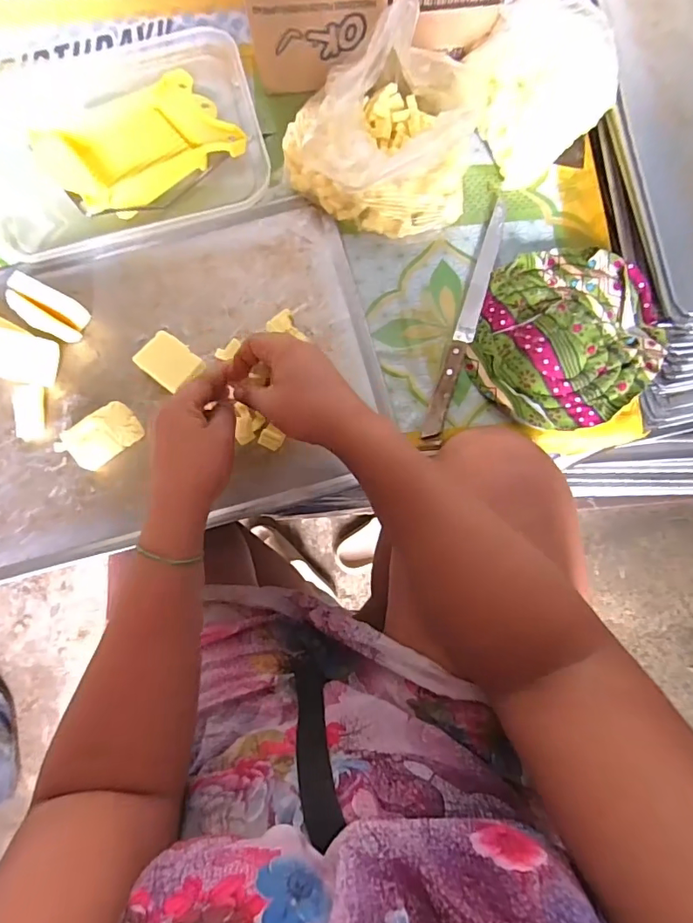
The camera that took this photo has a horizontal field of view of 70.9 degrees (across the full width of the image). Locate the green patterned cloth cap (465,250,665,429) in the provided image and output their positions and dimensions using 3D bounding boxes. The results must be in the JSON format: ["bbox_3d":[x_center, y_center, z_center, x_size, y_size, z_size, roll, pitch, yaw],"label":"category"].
[{"bbox_3d":[0.218,-0.120,0.477,0.172,0.025,0.178,0,79,2],"label":"green patterned cloth cap"}]

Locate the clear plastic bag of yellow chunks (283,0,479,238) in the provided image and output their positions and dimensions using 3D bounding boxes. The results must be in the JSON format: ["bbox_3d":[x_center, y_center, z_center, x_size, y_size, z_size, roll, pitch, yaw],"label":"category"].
[{"bbox_3d":[0.033,-0.325,0.461,0.192,0.147,0.166,-8,79,0],"label":"clear plastic bag of yellow chunks"}]

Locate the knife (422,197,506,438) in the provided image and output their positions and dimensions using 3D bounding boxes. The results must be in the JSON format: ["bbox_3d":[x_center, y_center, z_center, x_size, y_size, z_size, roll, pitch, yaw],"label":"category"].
[{"bbox_3d":[0.124,-0.148,0.492,0.019,0.014,0.266,19,80,5],"label":"knife"}]

